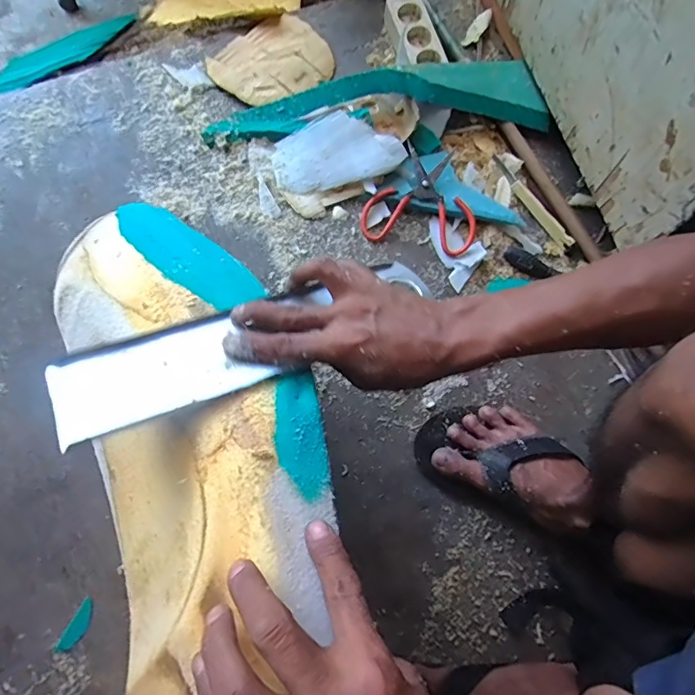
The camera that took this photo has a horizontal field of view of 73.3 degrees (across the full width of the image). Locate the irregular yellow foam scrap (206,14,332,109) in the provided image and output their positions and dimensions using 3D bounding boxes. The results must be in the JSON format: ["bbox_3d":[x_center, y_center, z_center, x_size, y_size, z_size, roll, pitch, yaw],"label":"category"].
[{"bbox_3d":[-0.118,-0.446,0.734,0.173,0.019,0.145,-33,79,-8],"label":"irregular yellow foam scrap"}]

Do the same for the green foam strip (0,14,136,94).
[{"bbox_3d":[-0.566,-0.569,0.906,0.322,0.019,0.087,-30,79,-7],"label":"green foam strip"}]

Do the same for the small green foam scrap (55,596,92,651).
[{"bbox_3d":[-0.323,0.334,0.560,0.021,0.004,0.061,27,78,6],"label":"small green foam scrap"}]

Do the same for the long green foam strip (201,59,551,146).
[{"bbox_3d":[0.038,-0.361,0.689,0.497,0.051,0.083,-2,121,2],"label":"long green foam strip"}]

